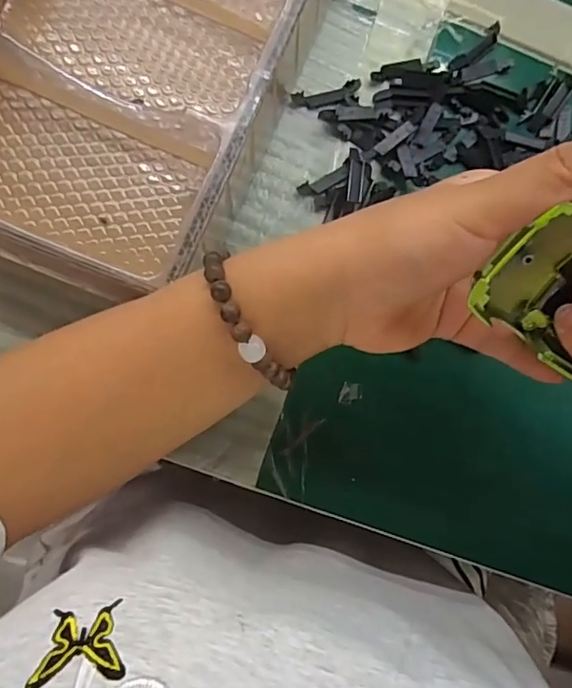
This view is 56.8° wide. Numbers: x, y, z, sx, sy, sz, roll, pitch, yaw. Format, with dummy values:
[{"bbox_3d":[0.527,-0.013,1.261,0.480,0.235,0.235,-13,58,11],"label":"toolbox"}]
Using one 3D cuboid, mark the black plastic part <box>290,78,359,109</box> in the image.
[{"bbox_3d":[0.024,-0.142,0.300,0.041,0.004,0.009,-17,86,-8],"label":"black plastic part"}]

